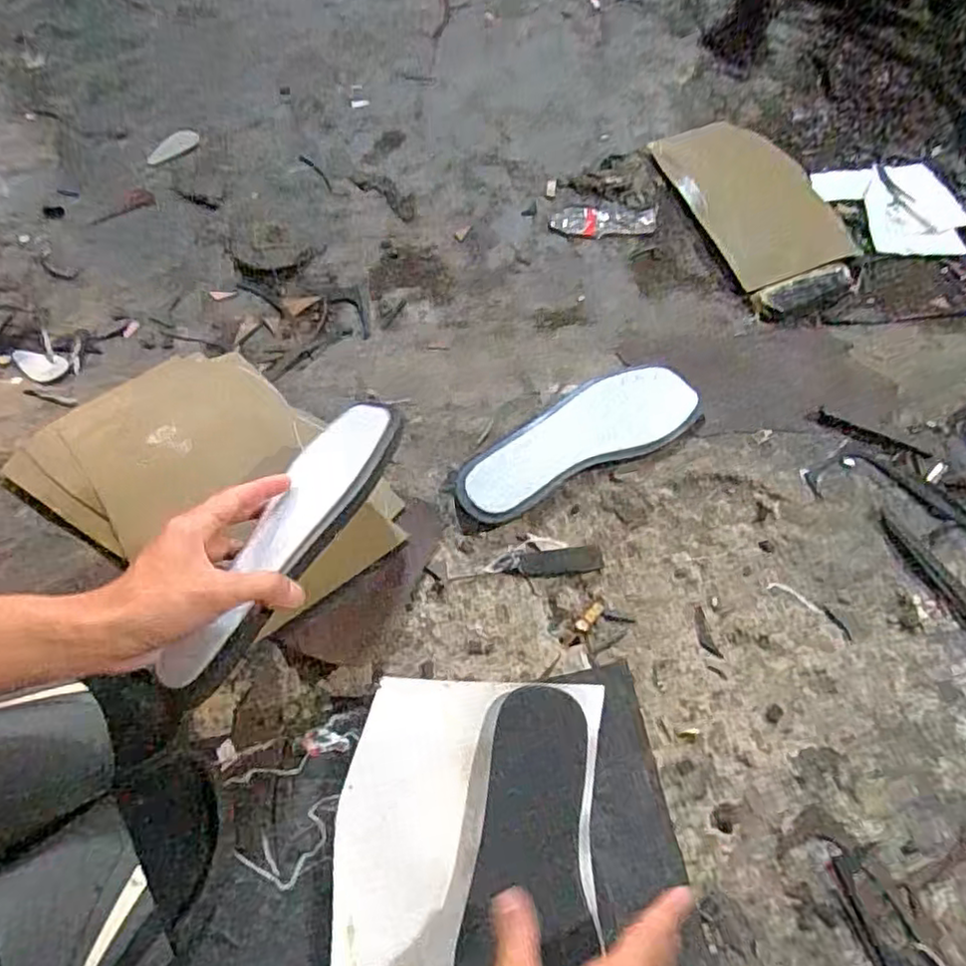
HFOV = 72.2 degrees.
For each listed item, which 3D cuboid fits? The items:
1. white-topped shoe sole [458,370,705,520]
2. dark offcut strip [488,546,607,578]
[{"bbox_3d":[0.087,-0.044,0.625,0.250,0.022,0.092,-23,64,-15],"label":"white-topped shoe sole"},{"bbox_3d":[0.056,0.070,0.579,0.100,0.007,0.023,-5,61,-5],"label":"dark offcut strip"}]

